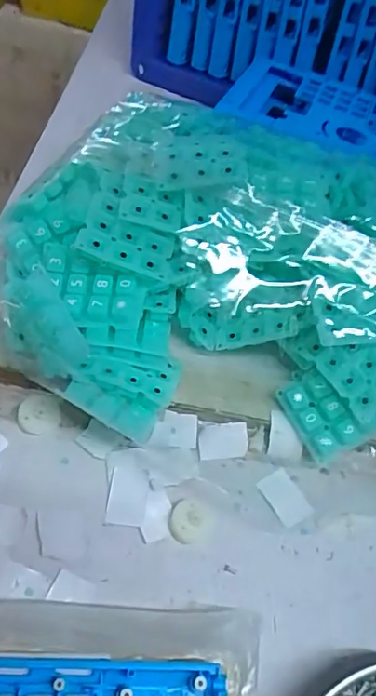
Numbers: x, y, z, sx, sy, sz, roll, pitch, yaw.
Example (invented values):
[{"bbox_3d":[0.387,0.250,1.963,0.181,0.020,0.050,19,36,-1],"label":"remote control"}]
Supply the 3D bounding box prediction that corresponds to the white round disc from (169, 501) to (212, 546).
[{"bbox_3d":[0.001,0.091,0.280,0.022,0.004,0.021,5,54,-7],"label":"white round disc"}]

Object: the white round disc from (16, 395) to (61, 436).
[{"bbox_3d":[-0.084,0.038,0.303,0.023,0.005,0.024,5,54,-7],"label":"white round disc"}]

